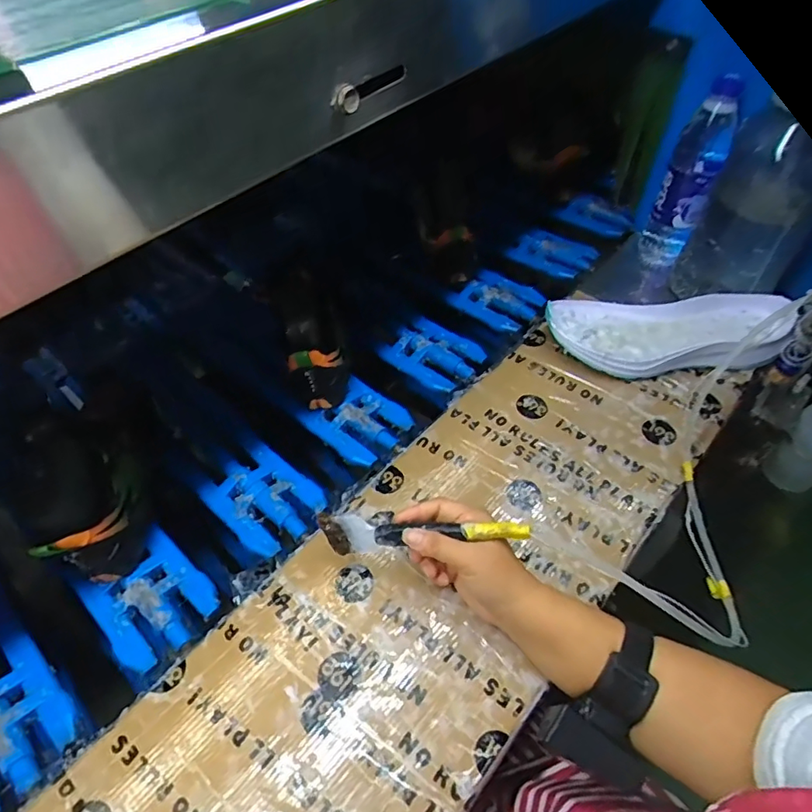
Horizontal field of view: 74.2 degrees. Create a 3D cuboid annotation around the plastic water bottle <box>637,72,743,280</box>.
[{"bbox_3d":[0.329,-0.256,0.634,0.057,0.222,0.064,19,55,18],"label":"plastic water bottle"}]

